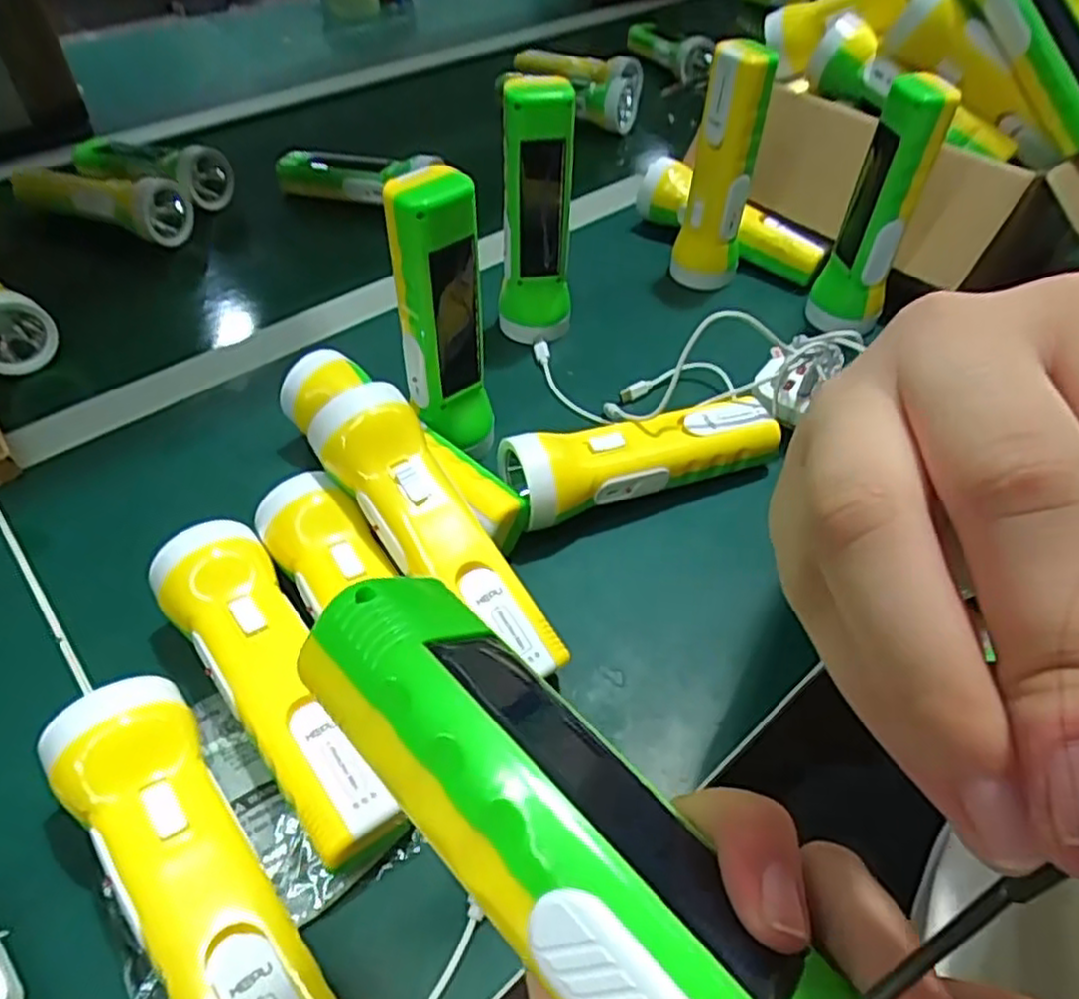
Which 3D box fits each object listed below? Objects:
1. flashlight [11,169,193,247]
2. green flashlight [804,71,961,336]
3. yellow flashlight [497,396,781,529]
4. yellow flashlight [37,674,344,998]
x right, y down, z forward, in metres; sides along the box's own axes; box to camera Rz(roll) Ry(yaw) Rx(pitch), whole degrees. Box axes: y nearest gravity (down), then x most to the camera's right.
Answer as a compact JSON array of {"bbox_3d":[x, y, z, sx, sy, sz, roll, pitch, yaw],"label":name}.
[{"bbox_3d":[-0.386,-0.267,0.639,0.173,0.046,0.054,17,49,13],"label":"flashlight"},{"bbox_3d":[0.230,-0.194,0.490,0.049,0.161,0.041,21,50,17],"label":"green flashlight"},{"bbox_3d":[0.062,-0.024,0.420,0.165,0.050,0.045,-17,50,-17],"label":"yellow flashlight"},{"bbox_3d":[-0.123,0.144,0.263,0.047,0.055,0.165,-30,55,-26],"label":"yellow flashlight"}]

